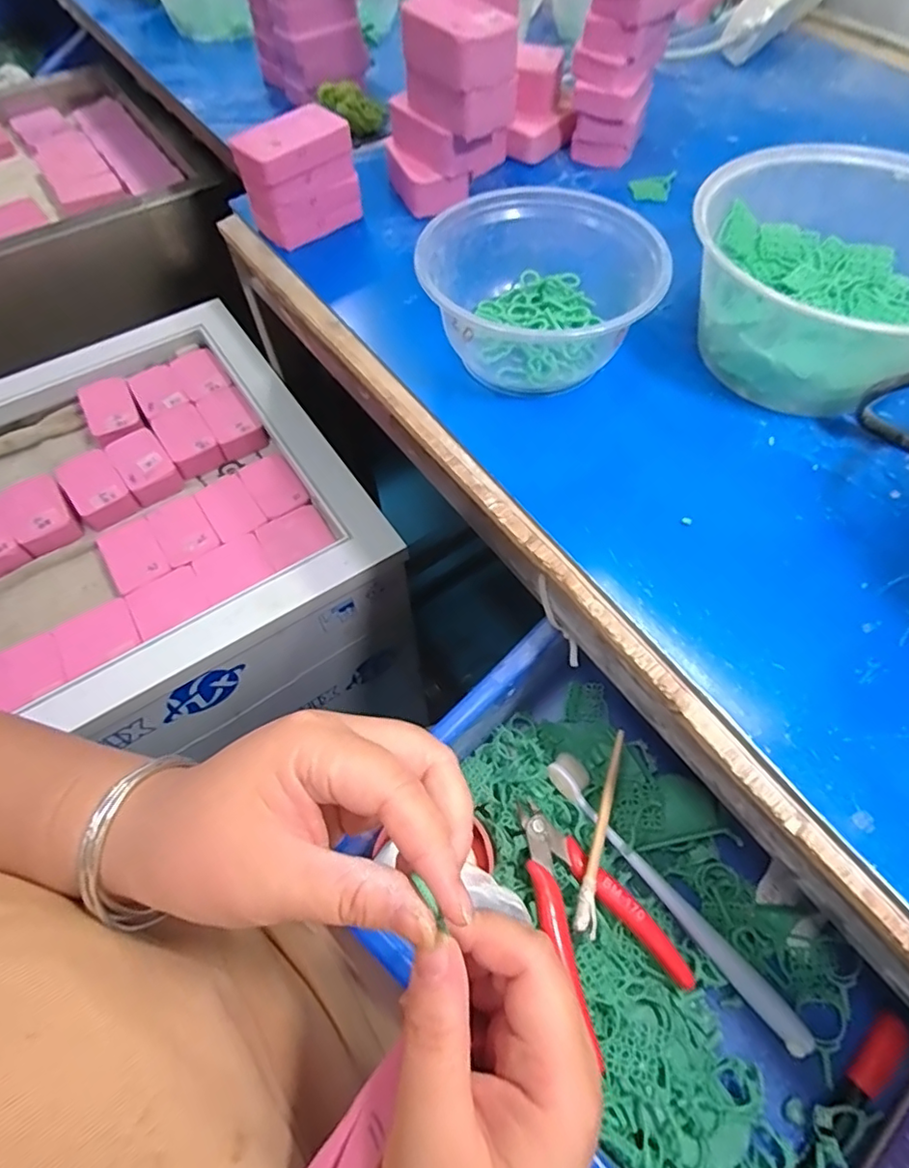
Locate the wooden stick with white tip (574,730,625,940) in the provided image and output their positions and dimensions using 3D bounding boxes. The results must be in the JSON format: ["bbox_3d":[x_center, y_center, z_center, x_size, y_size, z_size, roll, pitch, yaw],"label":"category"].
[{"bbox_3d":[0.082,0.133,0.317,0.011,0.004,0.105,14,74,9],"label":"wooden stick with white tip"}]

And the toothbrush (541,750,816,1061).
[{"bbox_3d":[0.121,0.170,0.322,0.021,0.022,0.182,-37,66,-18],"label":"toothbrush"}]

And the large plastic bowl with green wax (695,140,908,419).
[{"bbox_3d":[0.215,-0.171,0.332,0.164,0.072,0.153,23,63,14],"label":"large plastic bowl with green wax"}]

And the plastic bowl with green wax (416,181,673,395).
[{"bbox_3d":[0.047,-0.170,0.344,0.132,0.062,0.121,-9,60,-4],"label":"plastic bowl with green wax"}]

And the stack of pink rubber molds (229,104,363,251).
[{"bbox_3d":[-0.110,-0.284,0.413,0.076,0.070,0.041,-36,66,-18],"label":"stack of pink rubber molds"}]

